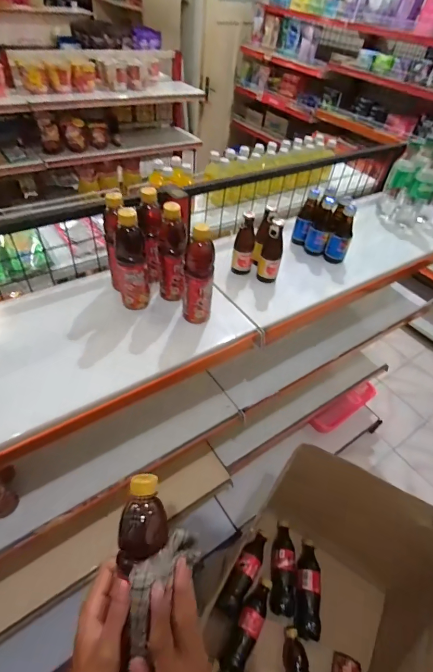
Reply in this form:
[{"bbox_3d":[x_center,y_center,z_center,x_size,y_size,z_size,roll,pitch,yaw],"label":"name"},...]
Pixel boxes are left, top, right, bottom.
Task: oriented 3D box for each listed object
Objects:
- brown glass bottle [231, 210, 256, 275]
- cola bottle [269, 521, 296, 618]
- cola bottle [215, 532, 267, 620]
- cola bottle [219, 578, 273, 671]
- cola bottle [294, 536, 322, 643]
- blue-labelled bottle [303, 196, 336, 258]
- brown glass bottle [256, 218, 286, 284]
[{"bbox_3d":[0.061,-0.195,0.768,0.044,0.140,0.046,9,46,2],"label":"brown glass bottle"},{"bbox_3d":[0.177,0.607,0.930,0.065,0.061,0.211,11,46,3],"label":"cola bottle"},{"bbox_3d":[0.073,0.610,0.909,0.062,0.055,0.201,27,49,18],"label":"cola bottle"},{"bbox_3d":[0.077,0.668,0.808,0.065,0.050,0.232,25,30,16],"label":"cola bottle"},{"bbox_3d":[0.232,0.634,0.895,0.073,0.061,0.214,15,46,7],"label":"cola bottle"},{"bbox_3d":[0.253,-0.265,0.856,0.063,0.124,0.063,15,46,7],"label":"blue-labelled bottle"},{"bbox_3d":[0.117,-0.179,0.751,0.042,0.129,0.050,11,46,3],"label":"brown glass bottle"}]

